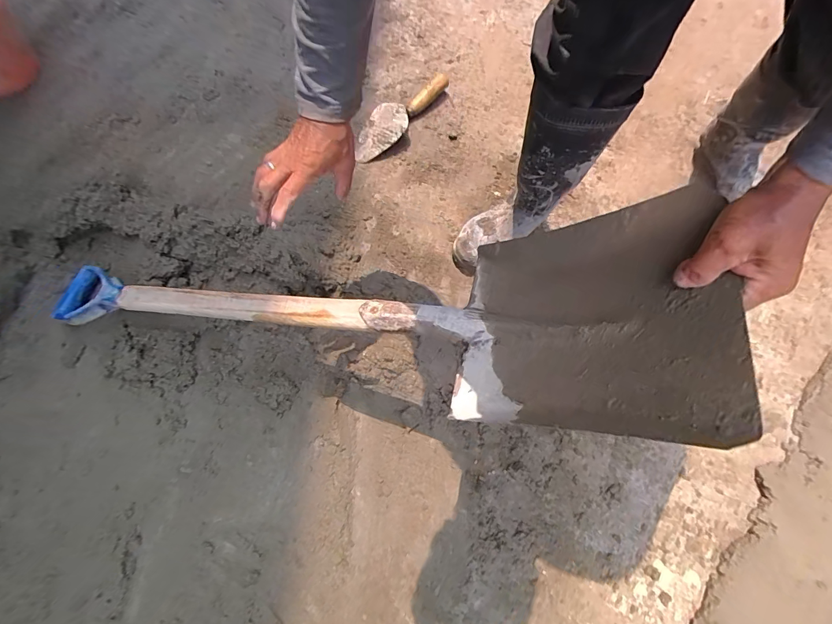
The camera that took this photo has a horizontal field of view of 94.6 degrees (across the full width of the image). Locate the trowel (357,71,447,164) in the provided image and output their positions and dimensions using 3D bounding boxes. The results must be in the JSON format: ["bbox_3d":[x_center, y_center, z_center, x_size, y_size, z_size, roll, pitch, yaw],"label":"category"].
[{"bbox_3d":[-0.032,-0.463,0.891,0.077,0.053,0.324,34,73,12],"label":"trowel"}]

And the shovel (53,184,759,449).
[{"bbox_3d":[-0.172,-0.024,0.540,0.998,0.086,0.230,4,71,24],"label":"shovel"}]

